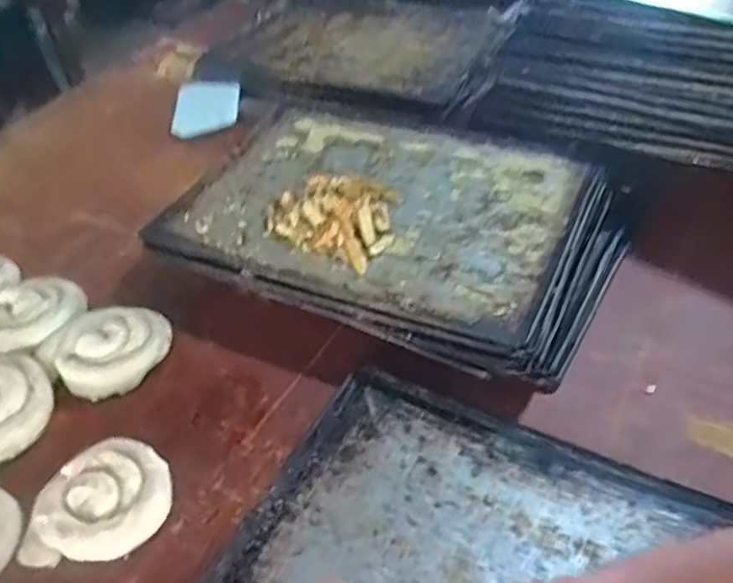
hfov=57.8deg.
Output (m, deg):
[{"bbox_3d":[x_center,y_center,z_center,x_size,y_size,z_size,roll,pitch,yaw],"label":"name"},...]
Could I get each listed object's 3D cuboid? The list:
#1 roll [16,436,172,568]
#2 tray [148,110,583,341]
[{"bbox_3d":[-0.225,0.175,0.564,0.109,0.036,0.105,-3,42,3],"label":"roll"},{"bbox_3d":[0.014,-0.106,0.772,0.446,0.032,0.328,17,47,20],"label":"tray"}]

